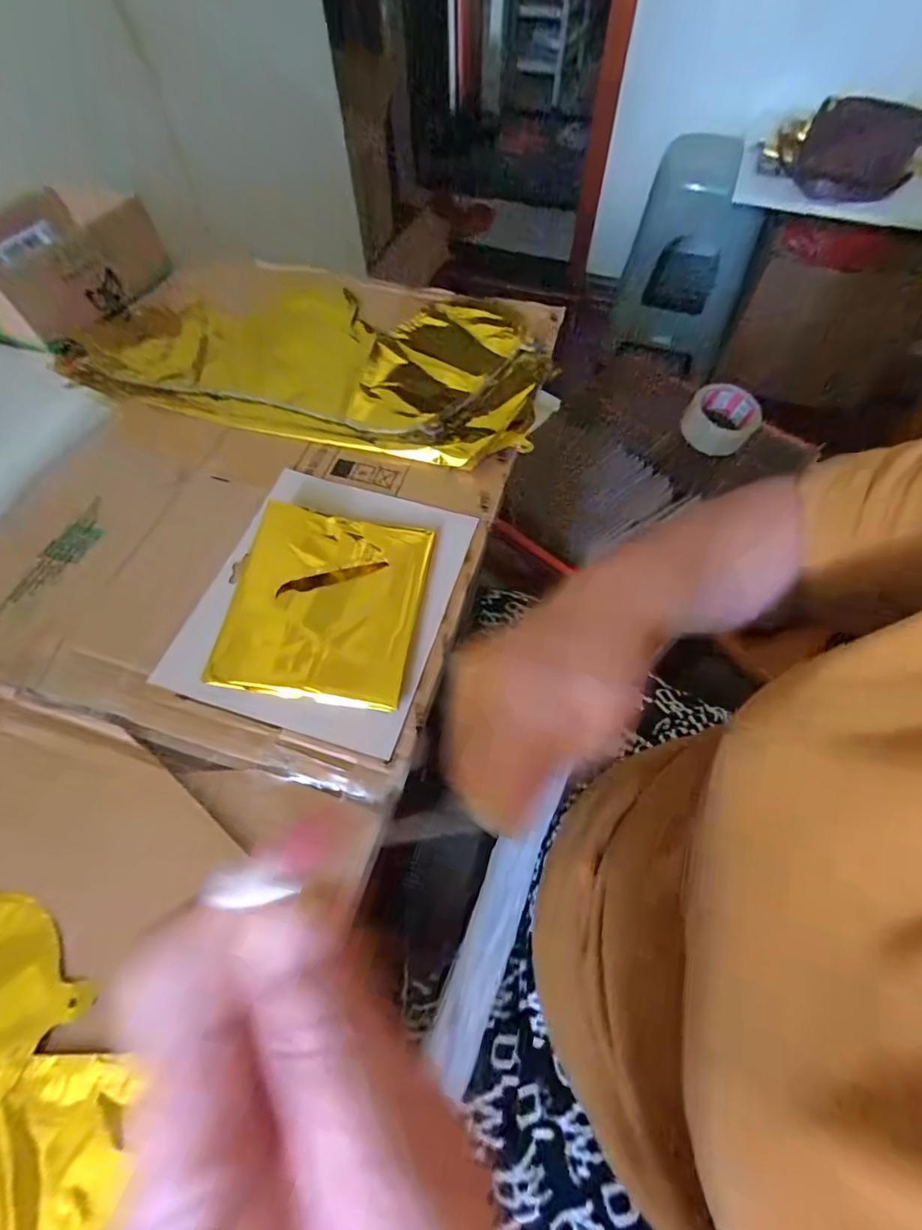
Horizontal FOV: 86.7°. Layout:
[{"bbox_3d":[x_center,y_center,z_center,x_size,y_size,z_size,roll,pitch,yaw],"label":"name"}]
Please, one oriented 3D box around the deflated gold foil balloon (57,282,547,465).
[{"bbox_3d":[-0.137,-0.252,0.464,0.423,0.011,0.222,13,62,8],"label":"deflated gold foil balloon"}]

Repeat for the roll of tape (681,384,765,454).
[{"bbox_3d":[0.379,-0.285,0.710,0.094,0.050,0.101,0,61,1],"label":"roll of tape"}]

